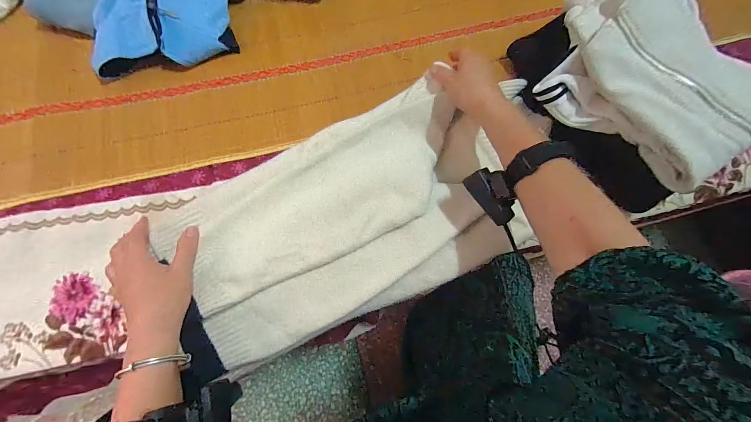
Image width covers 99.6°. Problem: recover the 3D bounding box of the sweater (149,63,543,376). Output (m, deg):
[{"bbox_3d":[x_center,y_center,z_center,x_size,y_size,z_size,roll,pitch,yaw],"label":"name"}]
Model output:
[{"bbox_3d":[-0.035,0.001,0.443,0.459,0.056,0.268,-21,74,-8],"label":"sweater"}]

